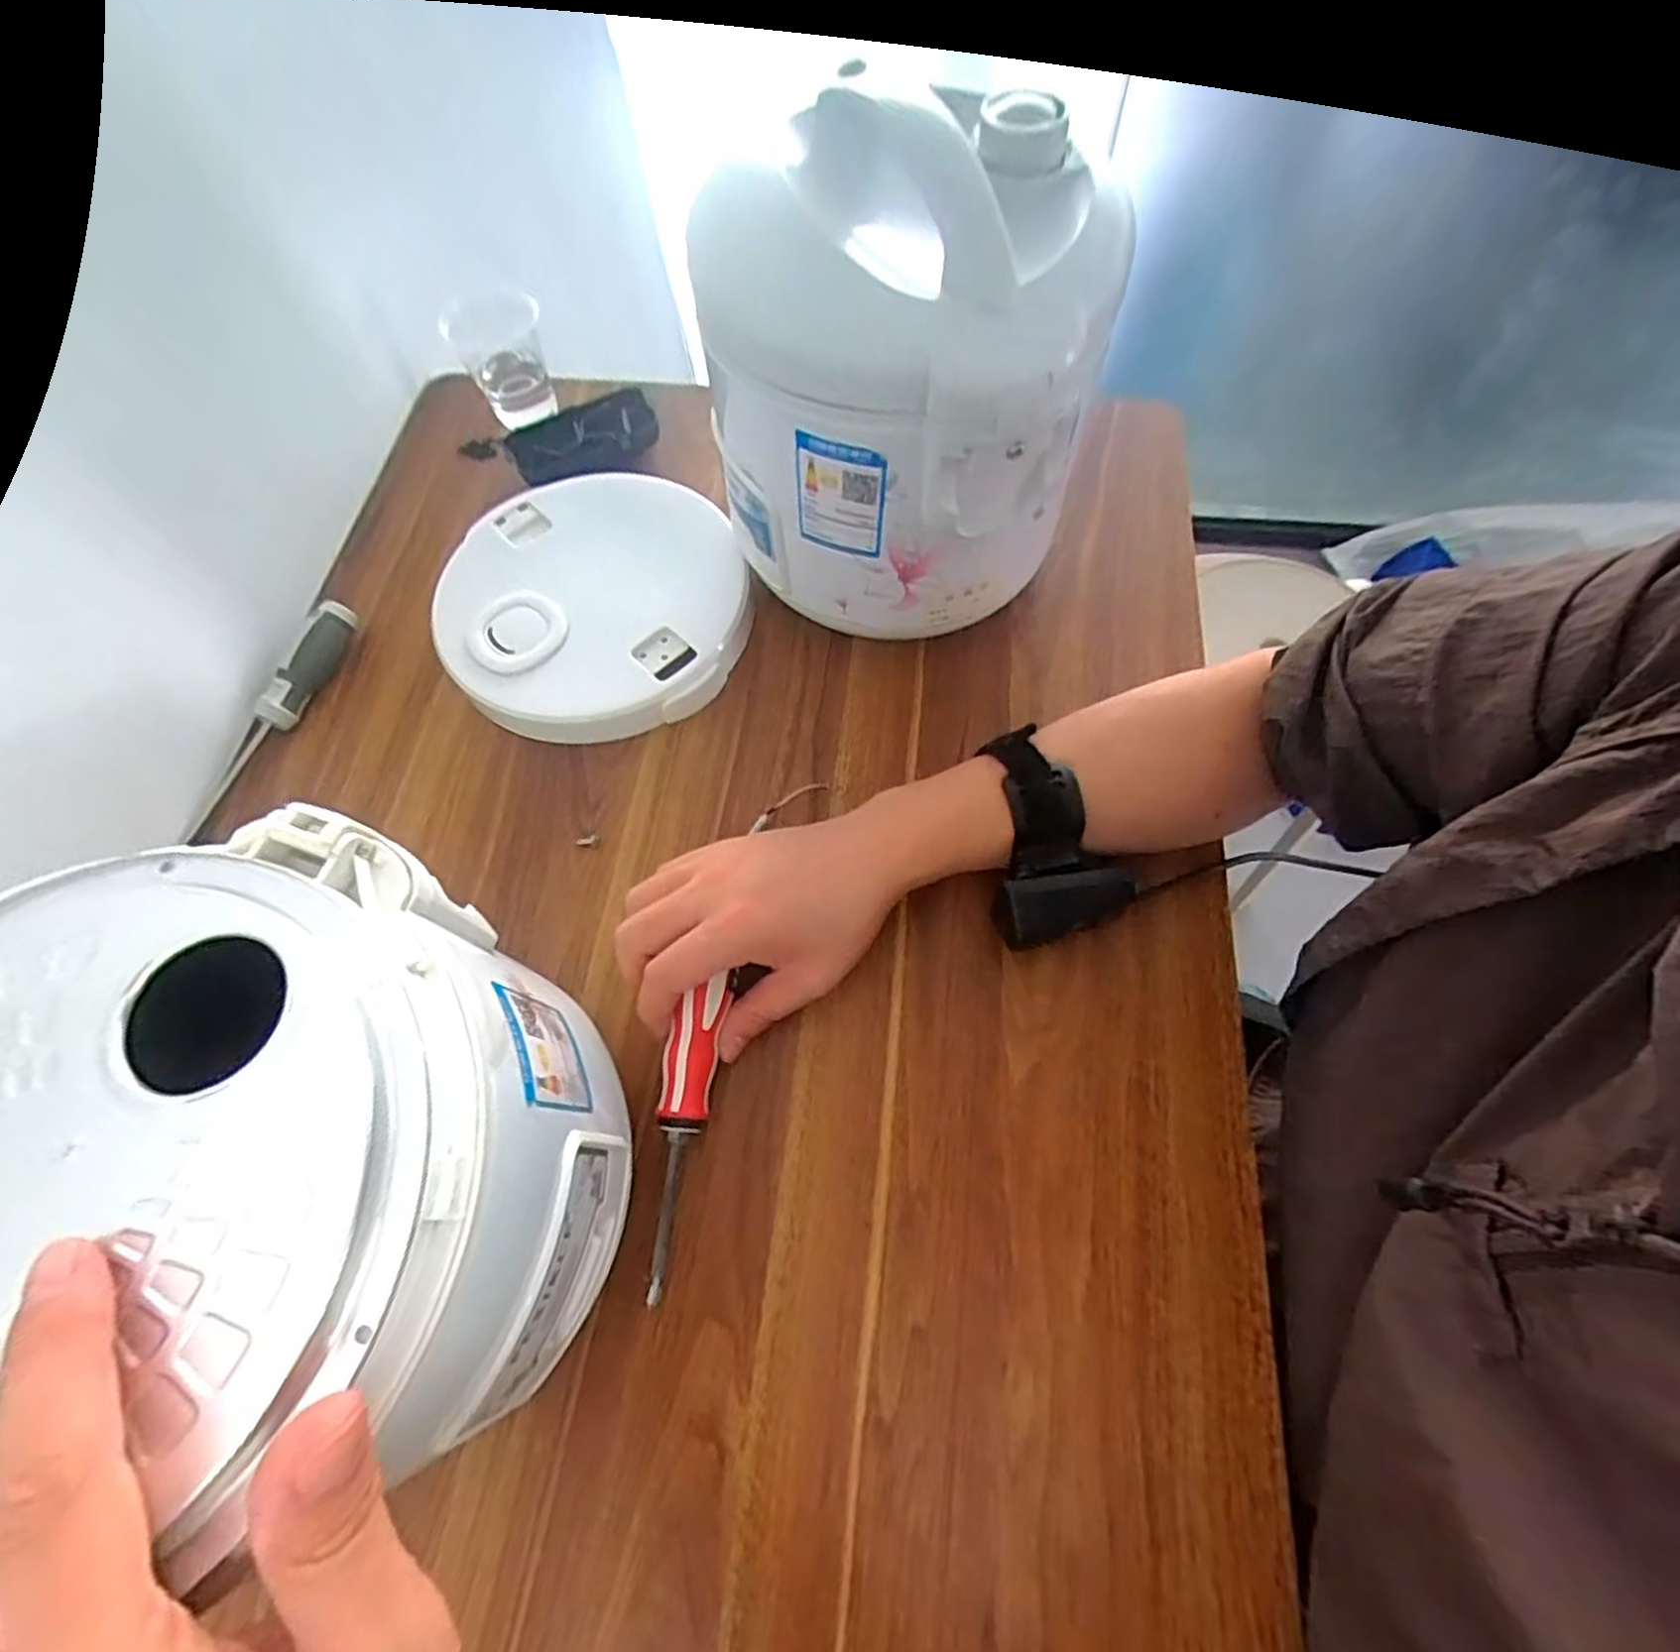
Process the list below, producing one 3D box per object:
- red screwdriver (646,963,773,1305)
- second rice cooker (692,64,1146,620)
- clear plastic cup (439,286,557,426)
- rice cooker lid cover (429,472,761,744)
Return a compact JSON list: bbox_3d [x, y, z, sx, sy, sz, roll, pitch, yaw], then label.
[{"bbox_3d":[-0.075,0.141,0.362,0.029,0.023,0.147,10,75,7],"label":"red screwdriver"},{"bbox_3d":[0.042,-0.232,0.422,0.177,0.223,0.182,-1,66,2],"label":"second rice cooker"},{"bbox_3d":[-0.265,-0.374,0.596,0.067,0.079,0.071,-1,66,2],"label":"clear plastic cup"},{"bbox_3d":[-0.161,-0.152,0.506,0.194,0.030,0.202,-16,66,-4],"label":"rice cooker lid cover"}]

